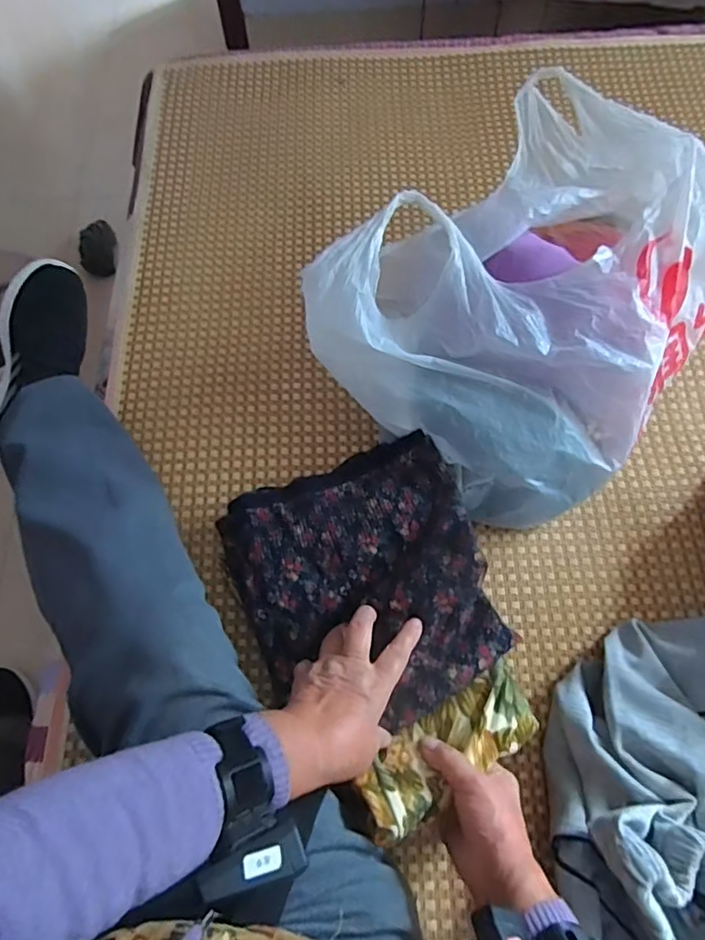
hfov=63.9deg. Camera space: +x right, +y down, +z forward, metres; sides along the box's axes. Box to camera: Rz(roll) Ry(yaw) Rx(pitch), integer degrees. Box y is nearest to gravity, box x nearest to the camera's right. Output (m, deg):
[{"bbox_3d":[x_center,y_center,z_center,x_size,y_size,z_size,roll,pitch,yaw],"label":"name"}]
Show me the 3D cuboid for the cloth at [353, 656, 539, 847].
[{"bbox_3d":[0.086,0.247,0.497,0.177,0.029,0.068,-30,70,-22],"label":"cloth"}]

